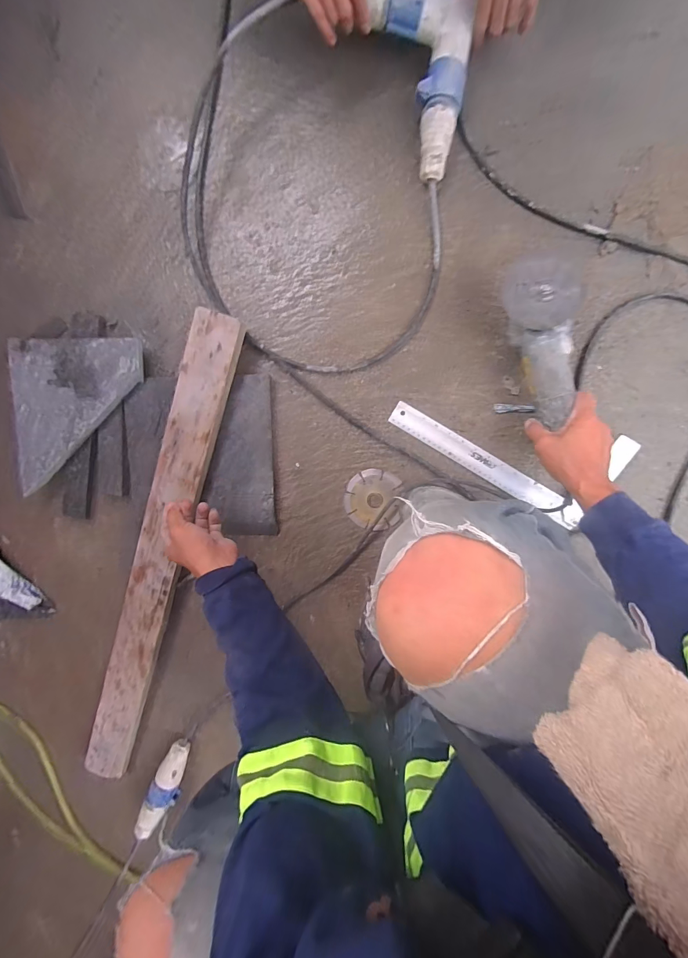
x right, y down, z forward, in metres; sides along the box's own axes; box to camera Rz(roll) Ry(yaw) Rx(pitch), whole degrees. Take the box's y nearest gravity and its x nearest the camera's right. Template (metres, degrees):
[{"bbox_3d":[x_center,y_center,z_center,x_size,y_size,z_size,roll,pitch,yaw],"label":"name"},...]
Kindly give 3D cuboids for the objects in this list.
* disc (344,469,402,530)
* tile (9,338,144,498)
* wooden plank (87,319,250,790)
[{"bbox_3d":[0.050,0.034,0.630,0.094,0.005,0.100,1,97,5],"label":"disc"},{"bbox_3d":[-0.458,-0.108,0.618,0.226,0.021,0.252,2,97,4],"label":"tile"},{"bbox_3d":[-0.339,0.163,0.649,0.081,0.024,0.896,19,100,2],"label":"wooden plank"}]

